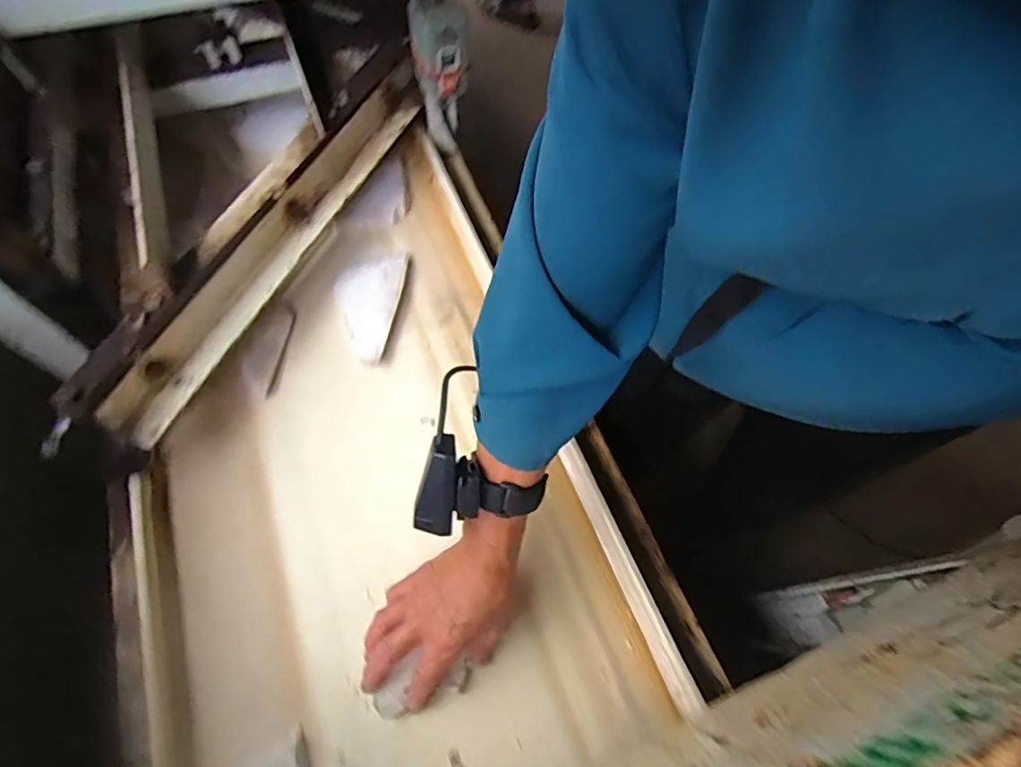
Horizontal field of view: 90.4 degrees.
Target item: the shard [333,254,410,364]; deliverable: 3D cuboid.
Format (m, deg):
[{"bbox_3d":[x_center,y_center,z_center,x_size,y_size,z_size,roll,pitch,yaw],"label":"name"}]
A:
[{"bbox_3d":[-0.169,-0.094,0.593,0.073,0.011,0.146,8,64,1],"label":"shard"}]

